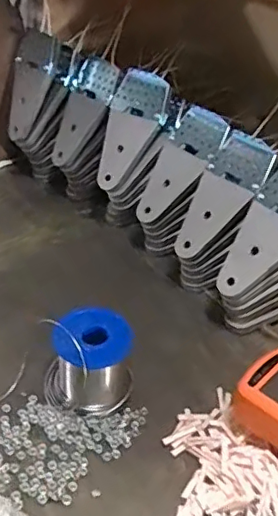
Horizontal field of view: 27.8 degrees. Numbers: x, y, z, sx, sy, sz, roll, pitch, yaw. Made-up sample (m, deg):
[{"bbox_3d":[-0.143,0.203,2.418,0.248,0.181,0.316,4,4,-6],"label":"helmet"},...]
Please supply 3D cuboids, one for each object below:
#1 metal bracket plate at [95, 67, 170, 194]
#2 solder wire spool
[{"bbox_3d":[-0.012,-0.148,0.656,0.065,0.137,0.015,25,5,24],"label":"metal bracket plate"},{"bbox_3d":[-0.042,0.086,0.473,0.073,0.070,0.062,0,38,-6],"label":"solder wire spool"}]

